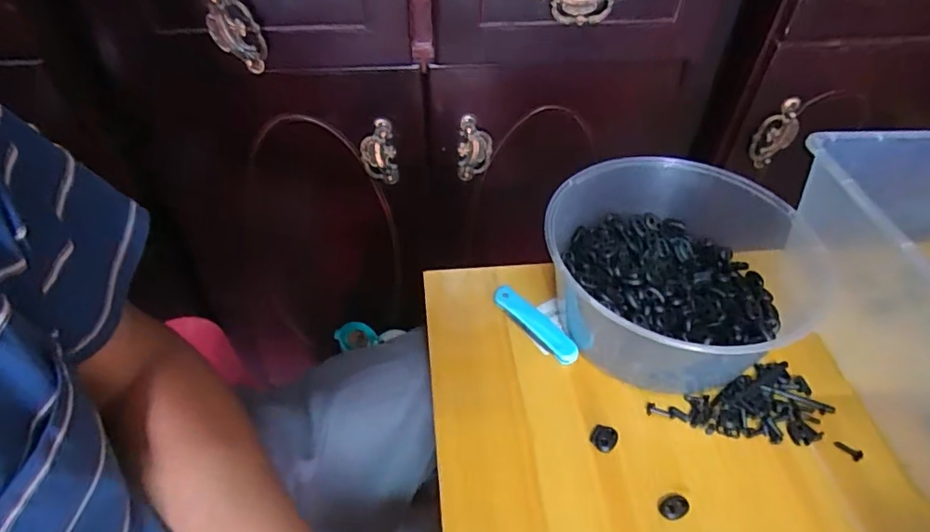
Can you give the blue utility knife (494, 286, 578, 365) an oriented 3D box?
[{"bbox_3d":[0.066,0.051,0.506,0.024,0.016,0.099,-31,54,-28],"label":"blue utility knife"}]

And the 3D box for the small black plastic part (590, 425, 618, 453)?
[{"bbox_3d":[0.110,0.136,0.432,0.019,0.005,0.021,22,49,18],"label":"small black plastic part"}]

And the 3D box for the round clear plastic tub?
[{"bbox_3d":[0.183,0.007,0.494,0.229,0.096,0.218,1,46,-1],"label":"round clear plastic tub"}]

